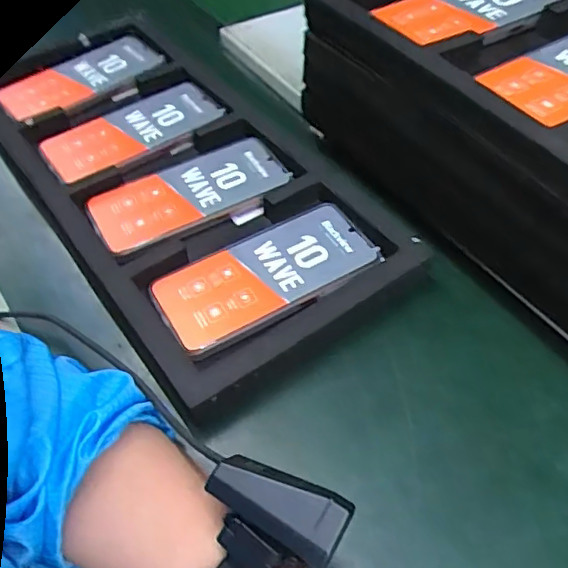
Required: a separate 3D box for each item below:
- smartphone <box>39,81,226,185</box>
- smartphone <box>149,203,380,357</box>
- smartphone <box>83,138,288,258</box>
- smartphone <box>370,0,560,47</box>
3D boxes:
[{"bbox_3d":[-0.147,-0.154,0.564,0.172,0.013,0.073,-28,57,-22],"label":"smartphone"},{"bbox_3d":[-0.014,-0.009,0.450,0.170,0.008,0.080,-26,56,-20],"label":"smartphone"},{"bbox_3d":[-0.083,-0.084,0.508,0.171,0.008,0.080,-24,56,-19],"label":"smartphone"},{"bbox_3d":[0.155,-0.240,0.493,0.158,0.012,0.080,-27,57,-21],"label":"smartphone"}]

